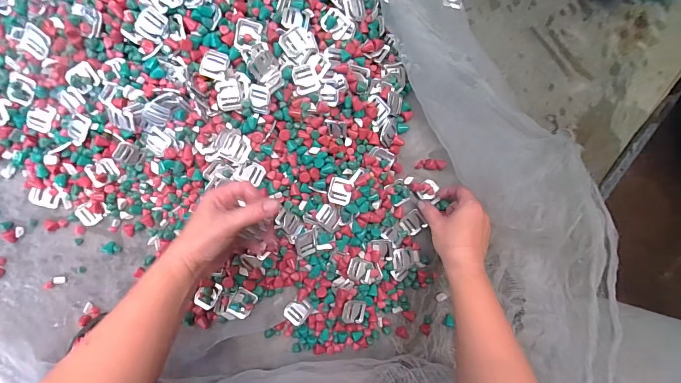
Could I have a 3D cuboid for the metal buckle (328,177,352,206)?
[{"bbox_3d":[0.000,0.000,0.449,0.030,0.007,0.034,9,89,-5],"label":"metal buckle"}]

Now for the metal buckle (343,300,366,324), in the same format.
[{"bbox_3d":[0.018,0.163,0.462,0.031,0.005,0.030,13,85,-25],"label":"metal buckle"}]

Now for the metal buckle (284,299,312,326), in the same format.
[{"bbox_3d":[-0.057,0.162,0.461,0.031,0.011,0.030,-42,94,-4],"label":"metal buckle"}]

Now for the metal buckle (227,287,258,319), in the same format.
[{"bbox_3d":[-0.128,0.146,0.444,0.031,0.005,0.037,31,87,-5],"label":"metal buckle"}]

